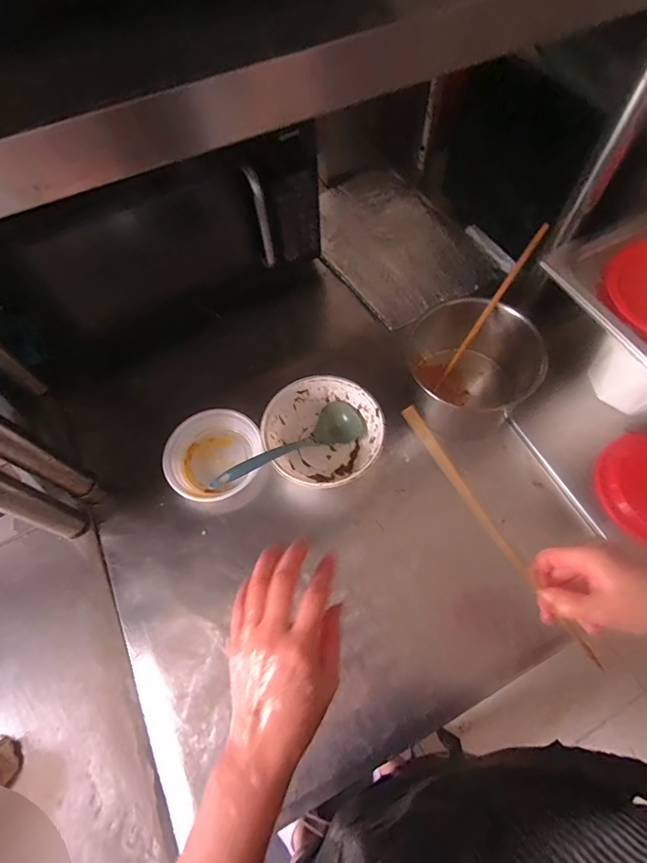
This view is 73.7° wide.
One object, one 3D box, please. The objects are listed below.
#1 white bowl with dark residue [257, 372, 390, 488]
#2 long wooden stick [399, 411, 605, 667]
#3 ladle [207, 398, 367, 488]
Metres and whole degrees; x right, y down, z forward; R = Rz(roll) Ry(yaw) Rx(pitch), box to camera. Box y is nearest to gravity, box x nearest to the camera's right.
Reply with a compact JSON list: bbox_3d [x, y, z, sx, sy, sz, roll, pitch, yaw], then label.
[{"bbox_3d":[0.001,0.005,0.614,0.158,0.056,0.161,0,65,1],"label":"white bowl with dark residue"},{"bbox_3d":[0.158,0.092,0.385,0.011,0.009,0.278,-36,88,-14],"label":"long wooden stick"},{"bbox_3d":[-0.046,0.024,0.590,0.232,0.041,0.064,-28,67,-29],"label":"ladle"}]

